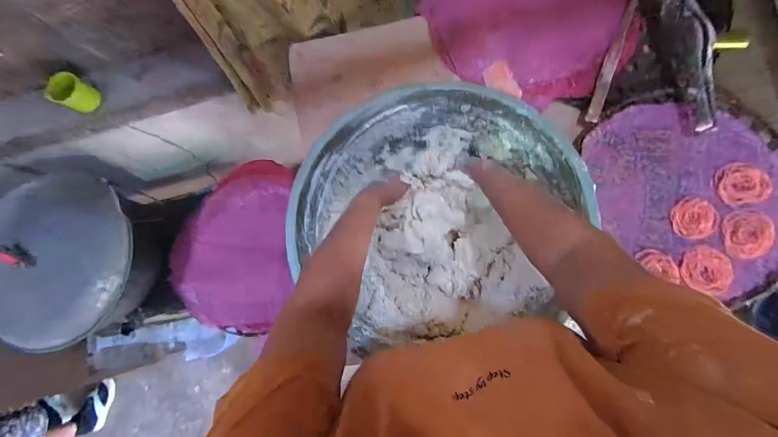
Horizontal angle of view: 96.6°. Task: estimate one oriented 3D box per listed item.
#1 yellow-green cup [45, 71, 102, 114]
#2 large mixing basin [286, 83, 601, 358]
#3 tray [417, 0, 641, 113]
[{"bbox_3d":[-0.759,-0.303,0.842,0.068,0.080,0.077,23,86,9],"label":"yellow-green cup"},{"bbox_3d":[0.070,-0.003,0.546,0.384,0.149,0.365,-1,83,7],"label":"large mixing basin"},{"bbox_3d":[0.270,-0.387,0.648,0.360,0.070,0.334,-1,83,7],"label":"tray"}]

